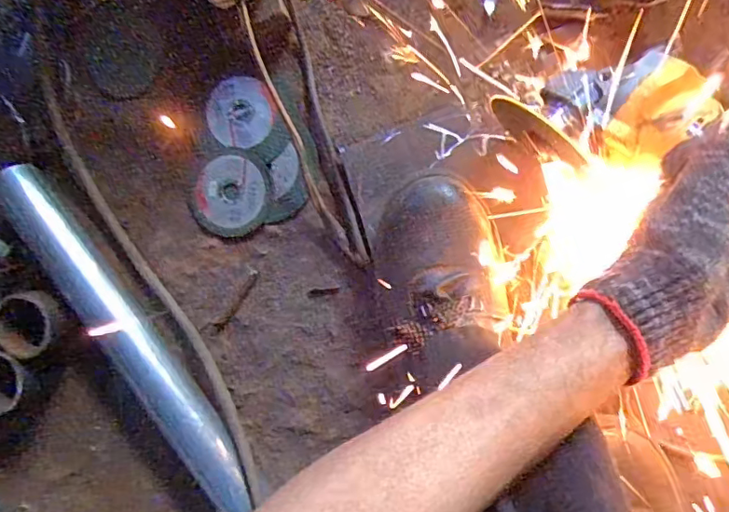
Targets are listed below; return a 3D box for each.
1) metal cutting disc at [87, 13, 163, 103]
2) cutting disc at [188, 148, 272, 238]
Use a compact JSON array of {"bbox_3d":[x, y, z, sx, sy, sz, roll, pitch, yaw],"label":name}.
[{"bbox_3d":[-0.228,-0.189,0.516,0.070,0.004,0.075,2,104,8],"label":"metal cutting disc"},{"bbox_3d":[-0.129,-0.060,0.509,0.079,0.008,0.079,0,92,9],"label":"cutting disc"}]

